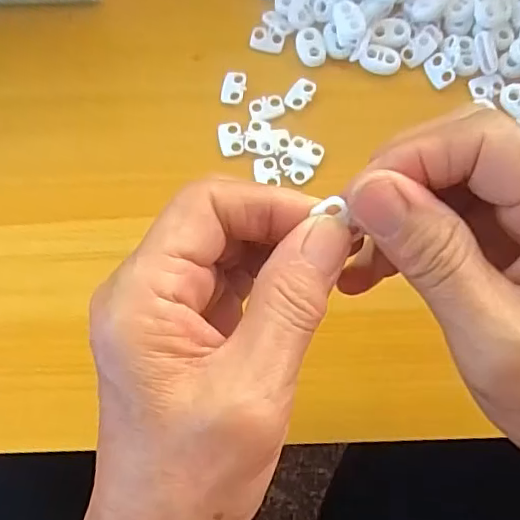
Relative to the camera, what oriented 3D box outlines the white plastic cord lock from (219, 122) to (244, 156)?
[{"bbox_3d":[-0.015,-0.065,0.296,0.013,0.004,0.018,-12,78,-2],"label":"white plastic cord lock"}]

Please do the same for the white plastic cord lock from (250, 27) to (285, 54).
[{"bbox_3d":[0.004,-0.121,0.308,0.018,0.004,0.011,16,78,4],"label":"white plastic cord lock"}]

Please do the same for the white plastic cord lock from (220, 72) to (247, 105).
[{"bbox_3d":[-0.014,-0.093,0.302,0.012,0.004,0.018,14,78,4],"label":"white plastic cord lock"}]

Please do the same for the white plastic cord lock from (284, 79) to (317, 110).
[{"bbox_3d":[0.022,-0.089,0.299,0.012,0.004,0.018,34,80,8],"label":"white plastic cord lock"}]

